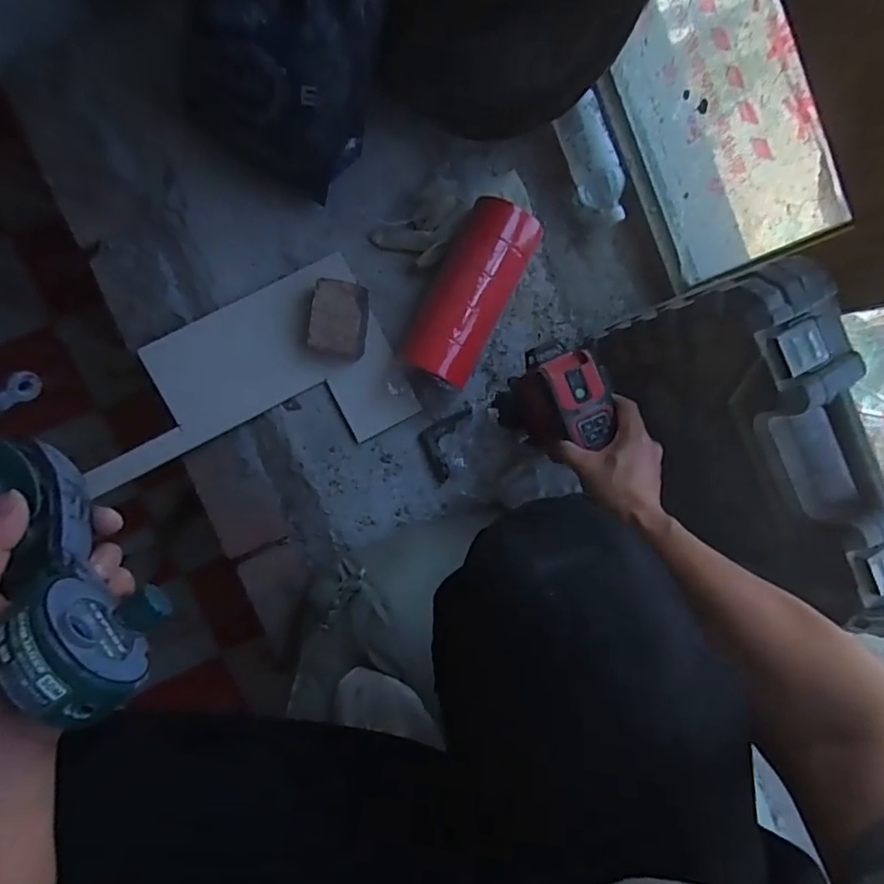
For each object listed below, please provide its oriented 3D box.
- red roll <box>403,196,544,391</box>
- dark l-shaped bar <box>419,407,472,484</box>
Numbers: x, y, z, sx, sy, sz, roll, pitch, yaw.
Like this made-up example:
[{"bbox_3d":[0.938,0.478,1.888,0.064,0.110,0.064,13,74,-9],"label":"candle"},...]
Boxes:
[{"bbox_3d":[0.036,-0.197,0.725,0.099,0.079,0.239,27,90,-8],"label":"red roll"},{"bbox_3d":[-0.002,-0.003,0.776,0.057,0.007,0.109,19,91,-7],"label":"dark l-shaped bar"}]

